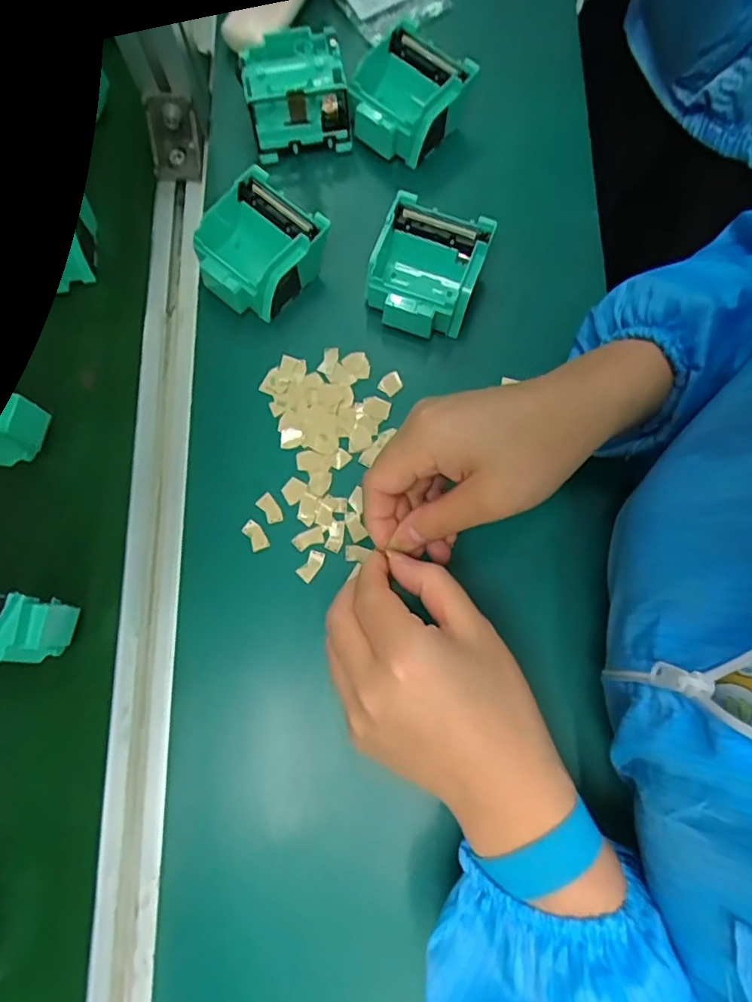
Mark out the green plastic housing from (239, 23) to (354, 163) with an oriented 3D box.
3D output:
[{"bbox_3d":[-0.058,-0.295,0.430,0.071,0.042,0.072,-11,78,-2],"label":"green plastic housing"}]

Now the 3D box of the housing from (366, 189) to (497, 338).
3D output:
[{"bbox_3d":[0.034,-0.159,0.405,0.072,0.039,0.084,20,79,5],"label":"housing"}]

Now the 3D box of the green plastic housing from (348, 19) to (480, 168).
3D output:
[{"bbox_3d":[0.022,-0.291,0.429,0.075,0.040,0.074,35,80,7],"label":"green plastic housing"}]

